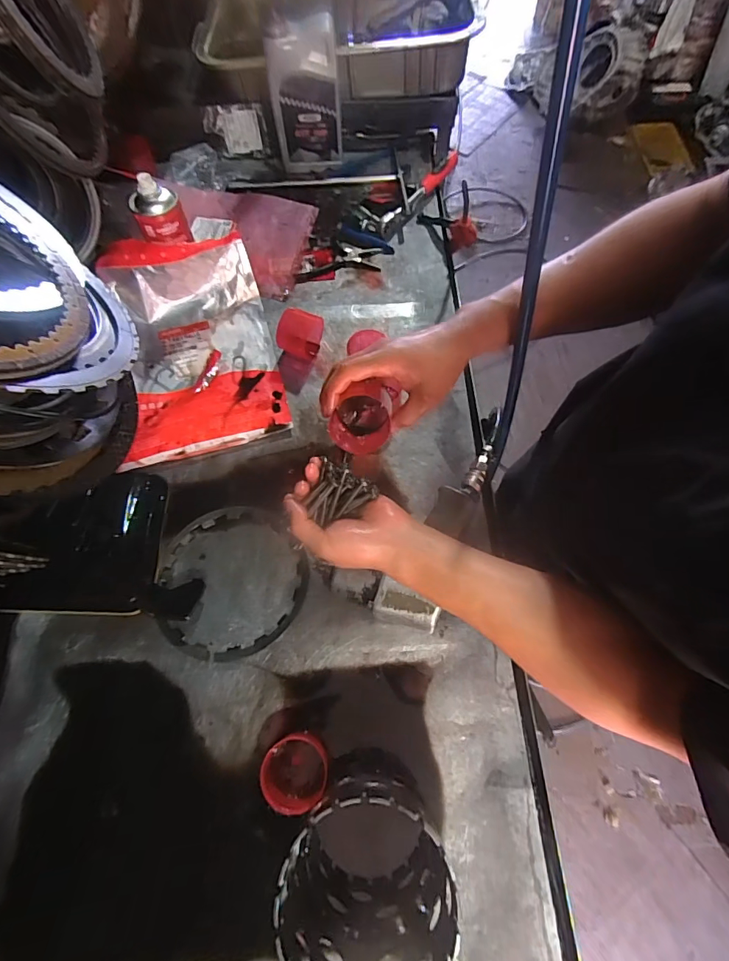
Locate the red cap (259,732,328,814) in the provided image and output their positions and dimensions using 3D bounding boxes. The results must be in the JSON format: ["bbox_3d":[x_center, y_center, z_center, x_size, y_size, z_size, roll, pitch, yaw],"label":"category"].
[{"bbox_3d":[-0.071,0.302,0.463,0.065,0.045,0.062,-1,69,2],"label":"red cap"}]

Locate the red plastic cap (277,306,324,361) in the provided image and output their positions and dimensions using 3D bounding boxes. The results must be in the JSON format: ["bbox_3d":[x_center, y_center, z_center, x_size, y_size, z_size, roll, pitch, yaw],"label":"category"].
[{"bbox_3d":[-0.100,-0.224,0.669,0.064,0.044,0.055,13,70,7],"label":"red plastic cap"}]

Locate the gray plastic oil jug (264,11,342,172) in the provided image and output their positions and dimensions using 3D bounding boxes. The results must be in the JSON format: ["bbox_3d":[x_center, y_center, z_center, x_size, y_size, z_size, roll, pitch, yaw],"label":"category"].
[{"bbox_3d":[-0.099,-0.637,0.744,0.114,0.198,0.062,-9,69,-1],"label":"gray plastic oil jug"}]

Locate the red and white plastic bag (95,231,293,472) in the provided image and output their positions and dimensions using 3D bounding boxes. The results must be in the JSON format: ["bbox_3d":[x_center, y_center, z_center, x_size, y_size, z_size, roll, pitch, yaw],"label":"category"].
[{"bbox_3d":[-0.261,-0.197,0.641,0.243,0.107,0.304,-13,69,-3],"label":"red and white plastic bag"}]

